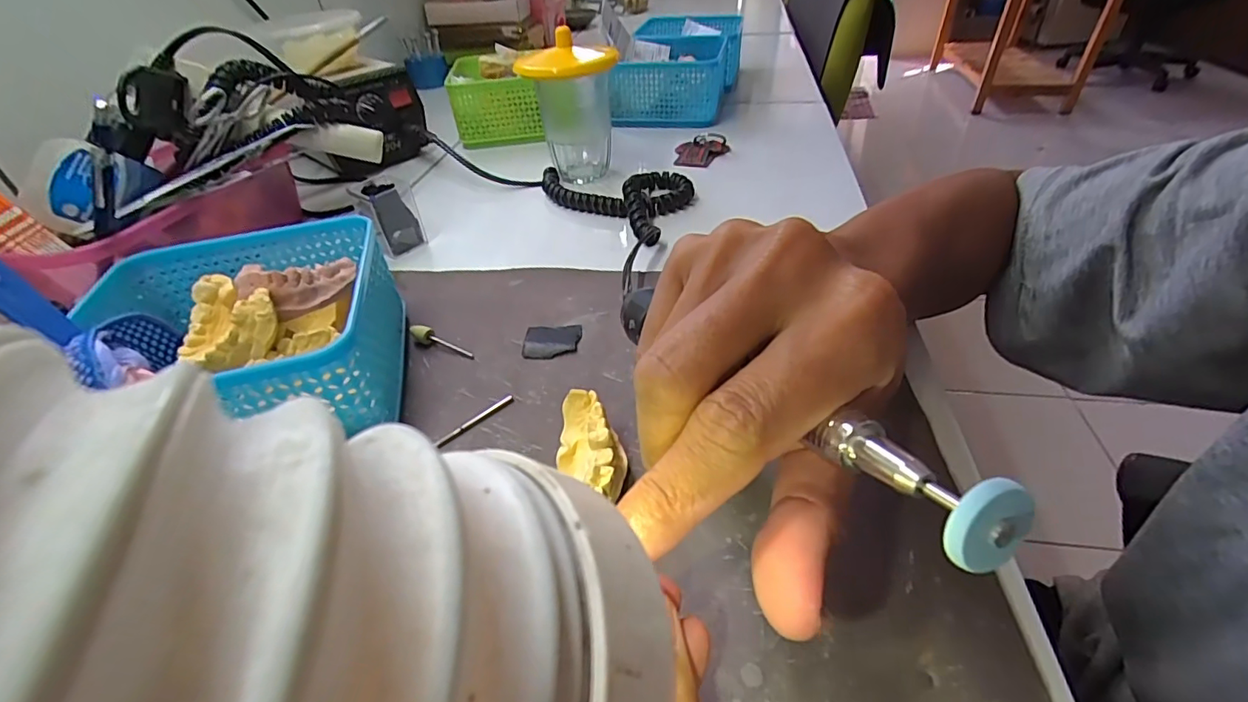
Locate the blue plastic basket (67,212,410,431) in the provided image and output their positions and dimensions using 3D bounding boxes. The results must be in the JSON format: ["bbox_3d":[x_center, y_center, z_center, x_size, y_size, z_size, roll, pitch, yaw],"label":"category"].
[{"bbox_3d":[-0.189,-0.001,0.265,0.135,0.063,0.129,-13,41,-9],"label":"blue plastic basket"}]

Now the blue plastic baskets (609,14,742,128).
[{"bbox_3d":[0.073,-0.345,0.642,0.125,0.064,0.260,5,41,11],"label":"blue plastic baskets"}]

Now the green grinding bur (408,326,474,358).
[{"bbox_3d":[-0.105,-0.006,0.303,0.044,0.008,0.008,17,45,23],"label":"green grinding bur"}]

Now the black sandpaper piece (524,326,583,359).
[{"bbox_3d":[-0.041,-0.007,0.303,0.032,0.004,0.028,-3,40,2],"label":"black sandpaper piece"}]

